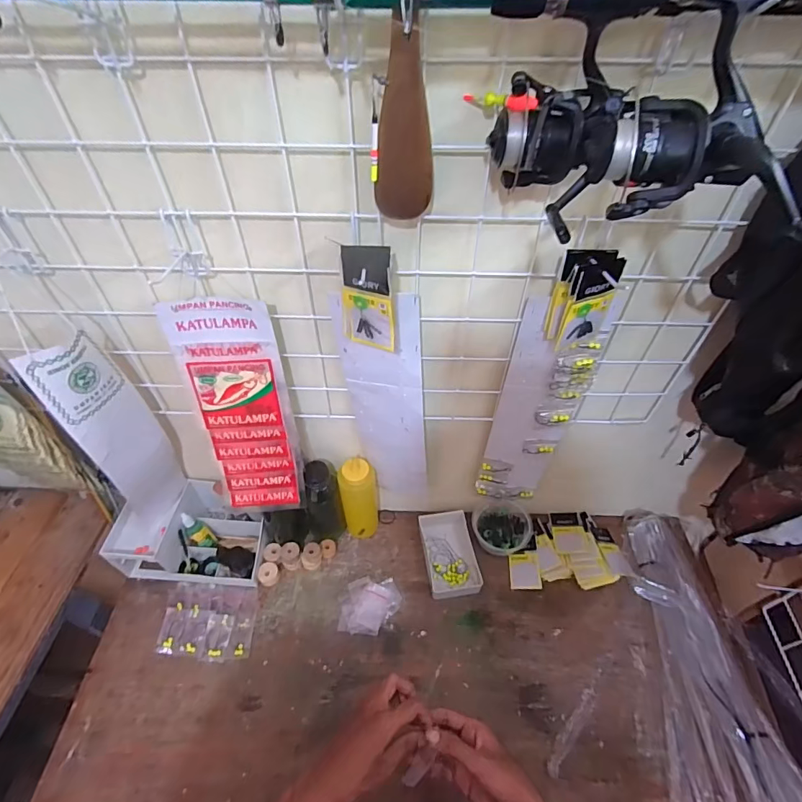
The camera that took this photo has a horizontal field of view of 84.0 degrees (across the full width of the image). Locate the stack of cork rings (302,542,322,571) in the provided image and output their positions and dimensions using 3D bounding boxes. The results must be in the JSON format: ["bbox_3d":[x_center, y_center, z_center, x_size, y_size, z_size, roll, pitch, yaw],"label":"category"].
[{"bbox_3d":[-0.155,0.269,0.774,0.032,0.041,0.036,11,49,9],"label":"stack of cork rings"}]

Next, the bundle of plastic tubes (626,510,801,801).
[{"bbox_3d":[0.454,0.406,0.625,0.181,0.083,0.533,5,48,4],"label":"bundle of plastic tubes"}]

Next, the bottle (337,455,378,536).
[{"bbox_3d":[-0.072,0.172,0.762,0.062,0.192,0.051,-4,48,-4],"label":"bottle"}]

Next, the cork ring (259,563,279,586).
[{"bbox_3d":[-0.226,0.297,0.762,0.030,0.026,0.033,-1,48,-1],"label":"cork ring"}]

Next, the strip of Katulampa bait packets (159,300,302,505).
[{"bbox_3d":[-0.201,0.030,0.588,0.110,0.349,0.012,-4,37,-4],"label":"strip of Katulampa bait packets"}]

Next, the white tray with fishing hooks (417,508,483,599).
[{"bbox_3d":[0.085,0.265,0.784,0.084,0.030,0.143,-6,48,-6],"label":"white tray with fishing hooks"}]

